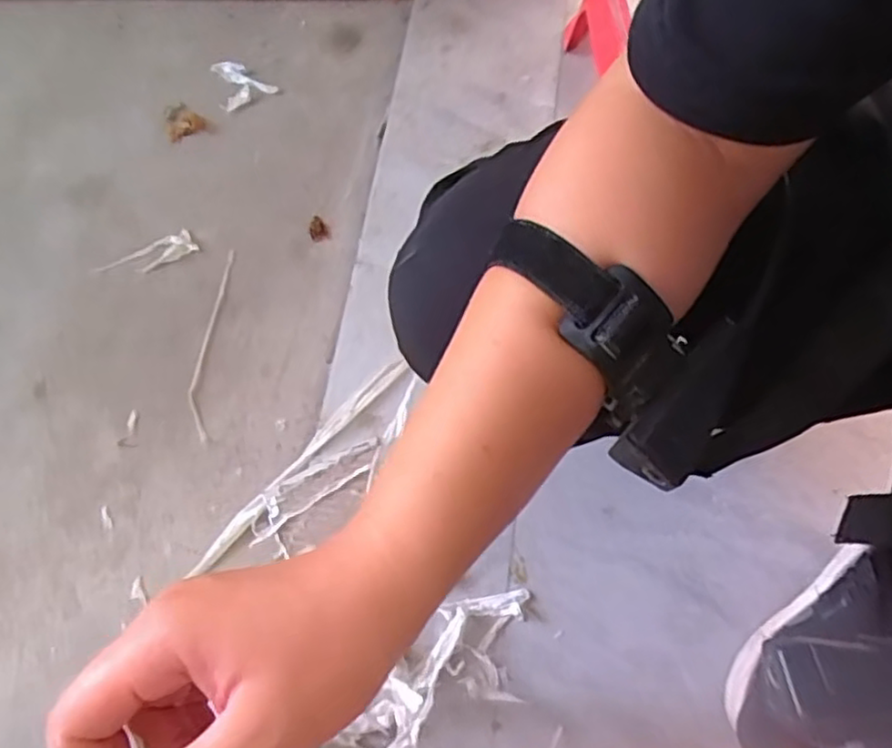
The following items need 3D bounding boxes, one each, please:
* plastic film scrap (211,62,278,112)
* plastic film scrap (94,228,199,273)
[{"bbox_3d":[-0.271,-0.389,0.902,0.074,0.013,0.070,-25,70,-14],"label":"plastic film scrap"},{"bbox_3d":[-0.348,-0.135,0.789,0.112,0.015,0.037,-25,70,-14],"label":"plastic film scrap"}]

